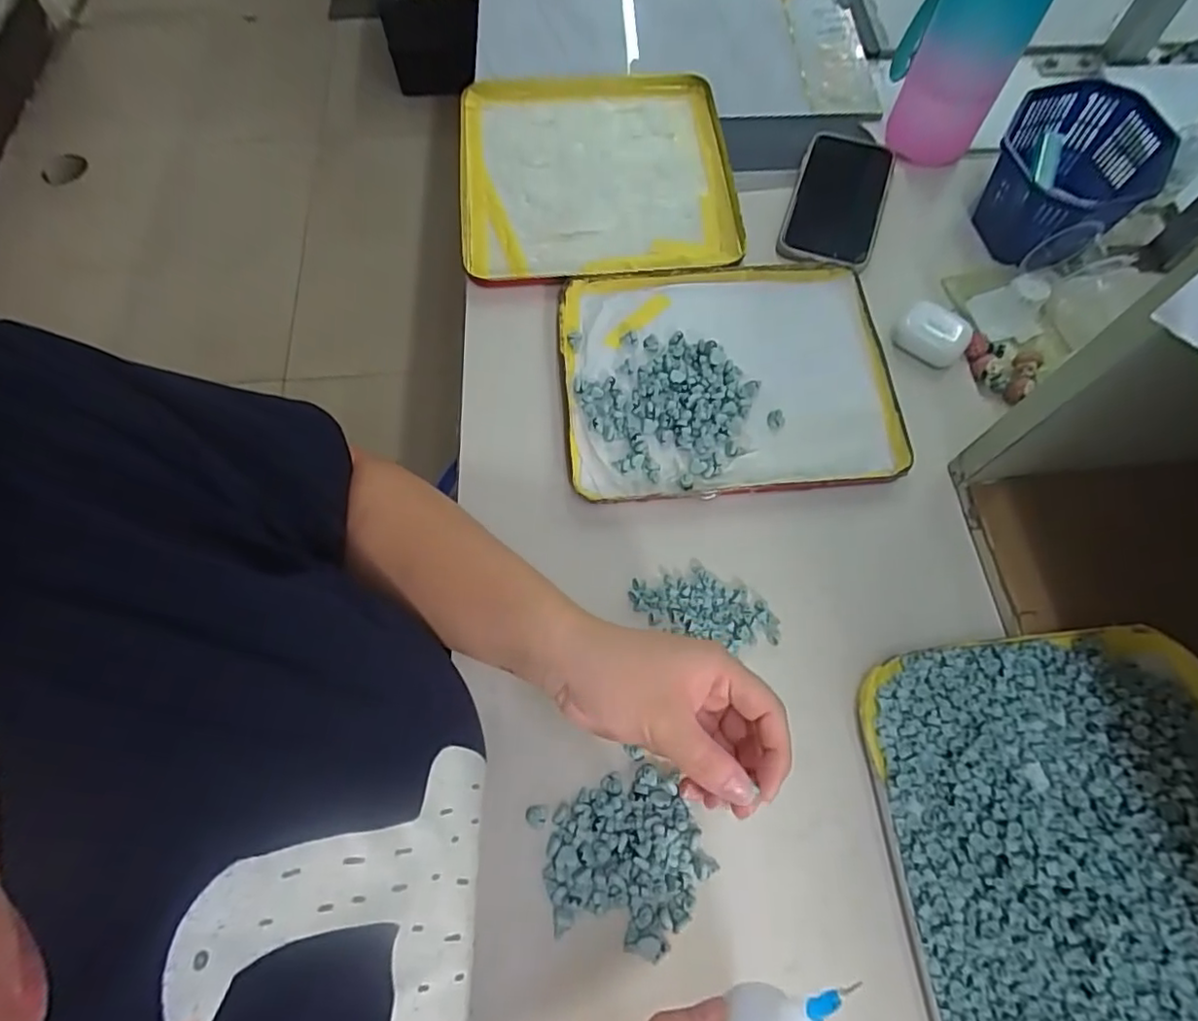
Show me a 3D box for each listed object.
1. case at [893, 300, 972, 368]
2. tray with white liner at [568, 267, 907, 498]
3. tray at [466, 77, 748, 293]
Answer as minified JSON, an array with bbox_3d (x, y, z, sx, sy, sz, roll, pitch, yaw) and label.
[{"bbox_3d":[0.264,-0.141,0.487,0.052,0.020,0.042,34,71,13],"label":"case"},{"bbox_3d":[0.099,-0.106,0.476,0.249,0.013,0.200,-6,67,-2],"label":"tray with white liner"},{"bbox_3d":[-0.004,-0.308,0.563,0.239,0.019,0.255,-5,67,-2],"label":"tray"}]

